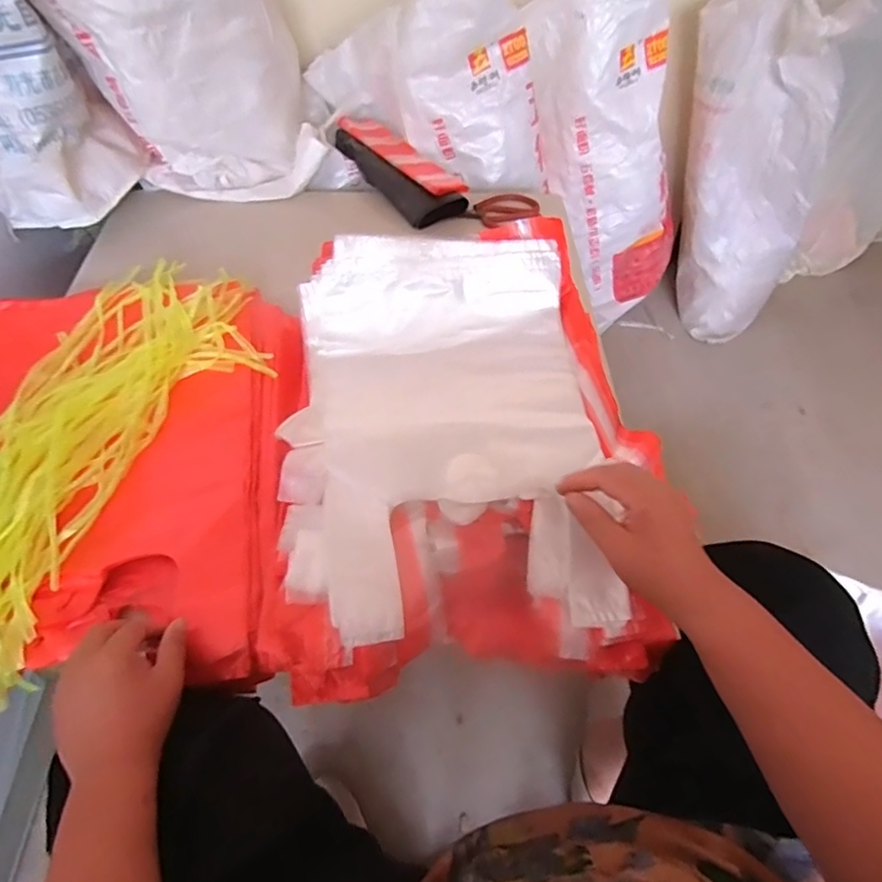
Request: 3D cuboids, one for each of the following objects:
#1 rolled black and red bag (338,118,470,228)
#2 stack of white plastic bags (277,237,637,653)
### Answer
[{"bbox_3d":[-0.082,-0.498,0.979,0.292,0.086,0.092,42,64,10],"label":"rolled black and red bag"},{"bbox_3d":[0.009,-0.012,0.550,0.324,0.074,0.430,-2,66,-6],"label":"stack of white plastic bags"}]

